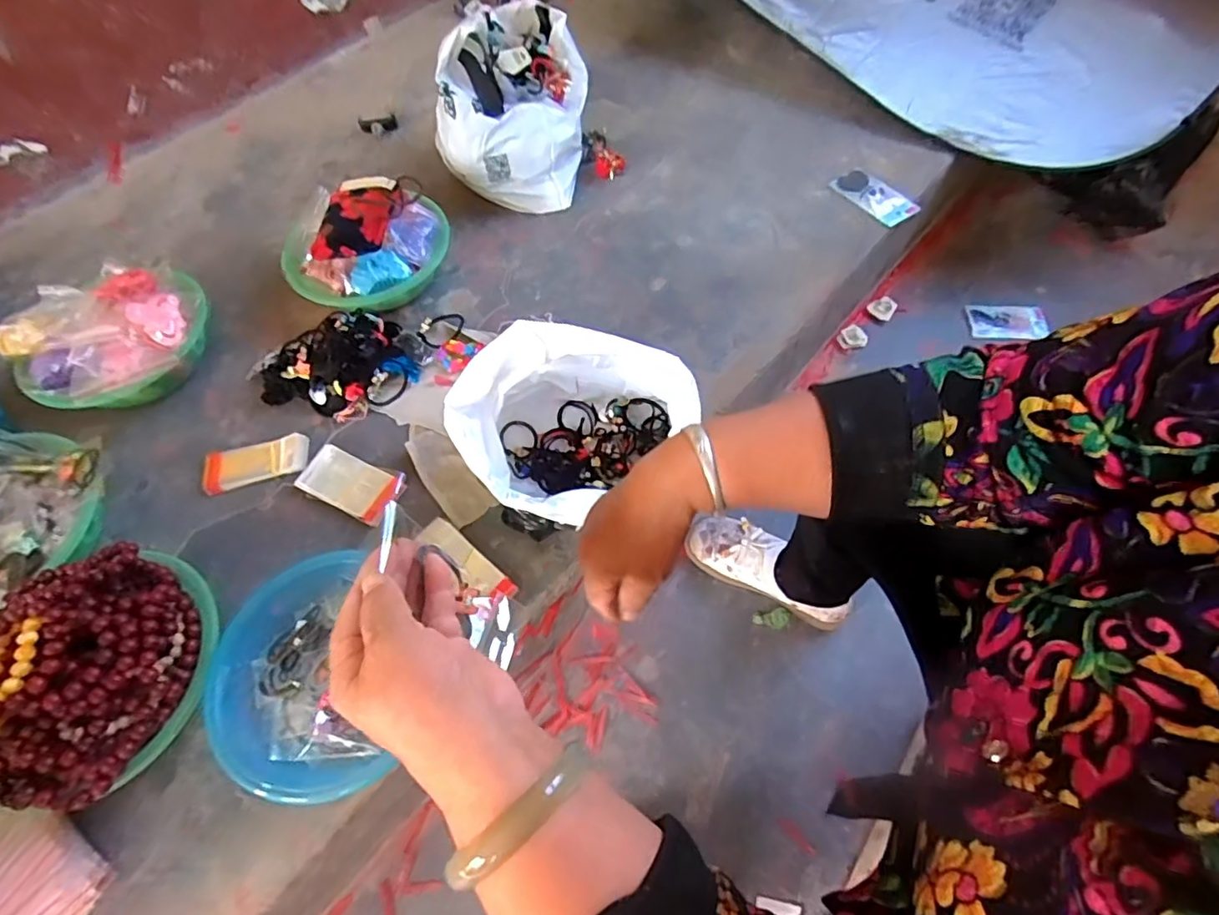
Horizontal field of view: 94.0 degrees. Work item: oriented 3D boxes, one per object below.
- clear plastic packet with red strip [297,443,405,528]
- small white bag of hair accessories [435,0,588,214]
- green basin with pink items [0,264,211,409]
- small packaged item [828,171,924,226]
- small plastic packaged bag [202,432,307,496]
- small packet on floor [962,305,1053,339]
[{"bbox_3d":[-0.321,0.031,0.711,0.124,0.028,0.070,21,64,13],"label":"clear plastic packet with red strip"},{"bbox_3d":[-0.147,-0.610,0.959,0.204,0.192,0.323,7,62,6],"label":"small white bag of hair accessories"},{"bbox_3d":[-0.681,-0.170,0.791,0.210,0.109,0.230,-1,61,2],"label":"green basin with pink items"},{"bbox_3d":[0.442,-0.436,0.941,0.077,0.009,0.132,-39,66,-17],"label":"small packaged item"},{"bbox_3d":[-0.456,0.006,0.735,0.129,0.015,0.056,-15,62,-5],"label":"small plastic packaged bag"},{"bbox_3d":[0.738,-0.255,1.060,0.135,0.010,0.076,0,61,3],"label":"small packet on floor"}]

